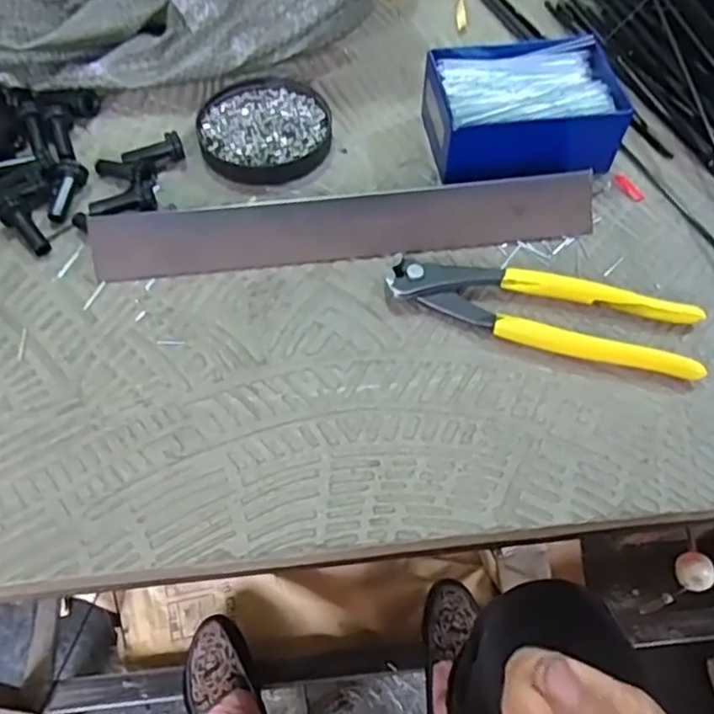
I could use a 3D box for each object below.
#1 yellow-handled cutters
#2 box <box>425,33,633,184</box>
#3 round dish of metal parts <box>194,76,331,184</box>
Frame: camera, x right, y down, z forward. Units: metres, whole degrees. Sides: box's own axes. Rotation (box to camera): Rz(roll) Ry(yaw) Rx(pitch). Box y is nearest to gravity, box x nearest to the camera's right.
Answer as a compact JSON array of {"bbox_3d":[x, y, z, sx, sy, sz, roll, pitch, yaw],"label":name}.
[{"bbox_3d":[0.099,-0.029,0.361,0.161,0.014,0.052,15,58,9],"label":"yellow-handled cutters"},{"bbox_3d":[0.101,-0.152,0.418,0.112,0.046,0.081,-6,57,-5],"label":"box"},{"bbox_3d":[-0.059,-0.146,0.432,0.083,0.013,0.085,1,57,-1],"label":"round dish of metal parts"}]

